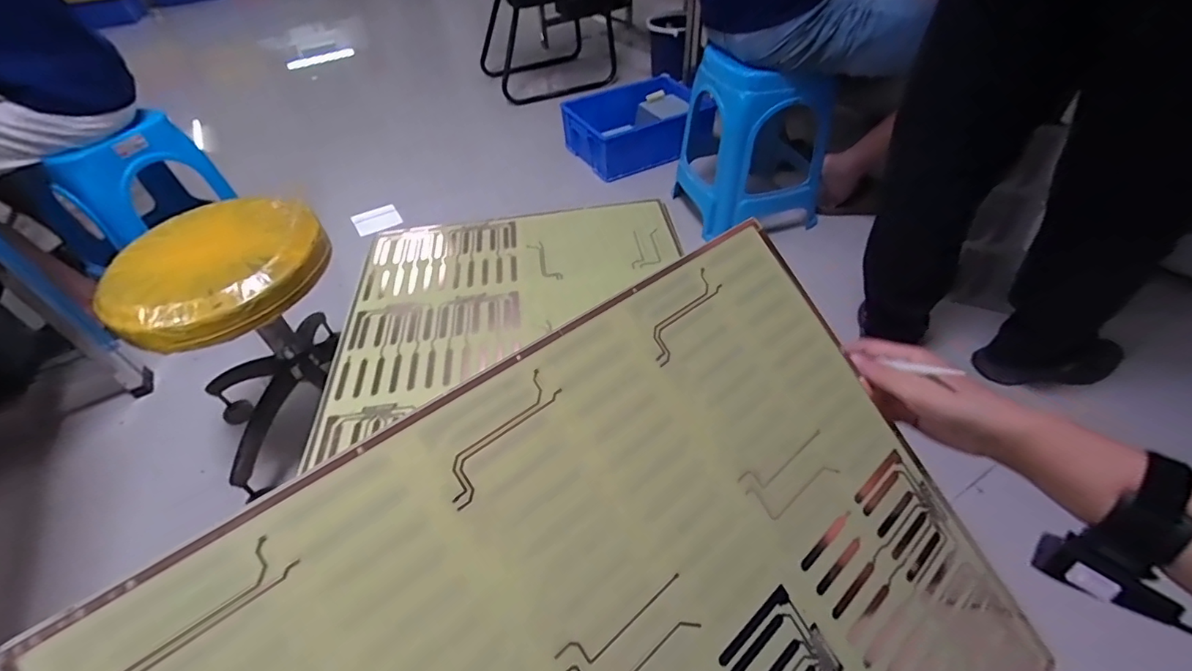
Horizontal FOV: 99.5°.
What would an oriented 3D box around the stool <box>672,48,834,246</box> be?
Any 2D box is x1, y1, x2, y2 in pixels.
[{"bbox_3d":[0.452,-0.561,1.430,0.378,0.460,0.321,-8,48,-3],"label":"stool"}]

